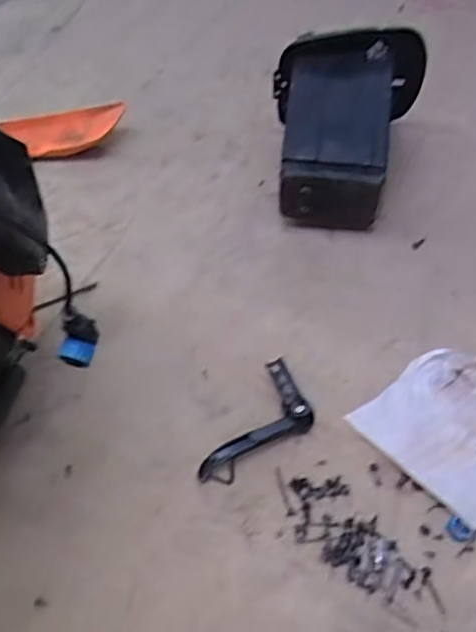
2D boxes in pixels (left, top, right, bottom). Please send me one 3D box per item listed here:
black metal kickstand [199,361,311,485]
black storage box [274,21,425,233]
[{"bbox_3d":[0.042,0.165,0.977,0.106,0.035,0.222,25,55,19],"label":"black metal kickstand"},{"bbox_3d":[0.238,-0.402,1.385,0.326,0.238,0.446,4,51,3],"label":"black storage box"}]

